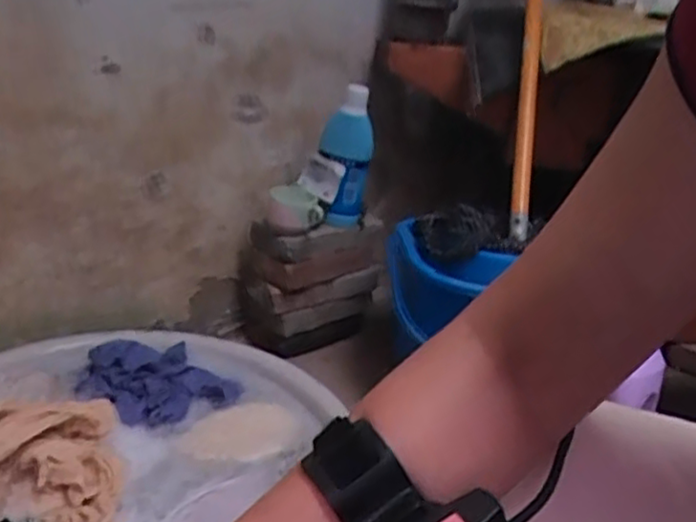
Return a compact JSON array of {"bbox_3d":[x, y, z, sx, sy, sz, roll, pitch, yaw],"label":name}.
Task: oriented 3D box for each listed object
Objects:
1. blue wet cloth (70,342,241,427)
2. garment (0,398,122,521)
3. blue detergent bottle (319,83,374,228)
[{"bbox_3d":[-0.229,0.137,0.828,0.154,0.038,0.151,21,25,32],"label":"blue wet cloth"},{"bbox_3d":[-0.288,0.188,0.634,0.163,0.063,0.196,-3,23,-26],"label":"garment"},{"bbox_3d":[-0.004,-0.185,1.256,0.086,0.247,0.071,8,21,2],"label":"blue detergent bottle"}]

